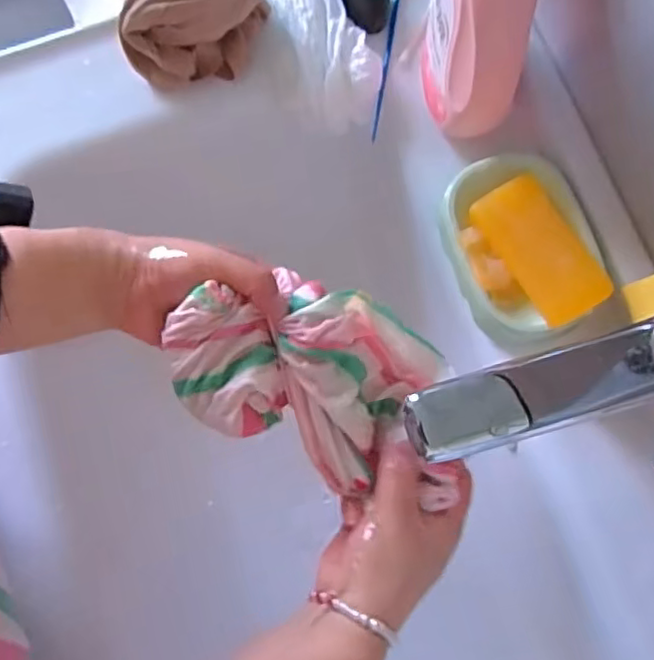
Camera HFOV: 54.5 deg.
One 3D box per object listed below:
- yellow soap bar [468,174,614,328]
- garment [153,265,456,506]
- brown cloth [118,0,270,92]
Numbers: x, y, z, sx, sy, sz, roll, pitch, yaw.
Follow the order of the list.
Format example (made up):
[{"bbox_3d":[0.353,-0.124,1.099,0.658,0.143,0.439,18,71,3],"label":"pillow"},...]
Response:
[{"bbox_3d":[0.149,-0.056,0.446,0.050,0.025,0.105,-34,75,17],"label":"yellow soap bar"},{"bbox_3d":[-0.015,0.024,0.408,0.157,0.065,0.115,26,80,6],"label":"garment"},{"bbox_3d":[-0.104,-0.249,0.470,0.109,0.079,0.099,-12,78,-1],"label":"brown cloth"}]

